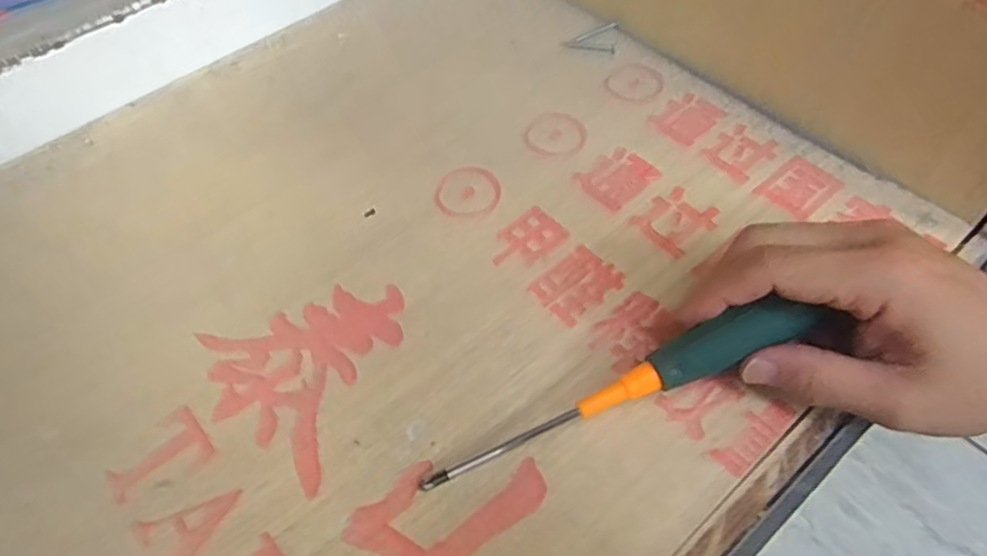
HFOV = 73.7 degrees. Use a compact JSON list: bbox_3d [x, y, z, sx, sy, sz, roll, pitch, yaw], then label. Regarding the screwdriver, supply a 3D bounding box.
[{"bbox_3d":[0.055,0.048,0.274,0.183,0.020,0.024,-25,56,6],"label":"screwdriver"}]

